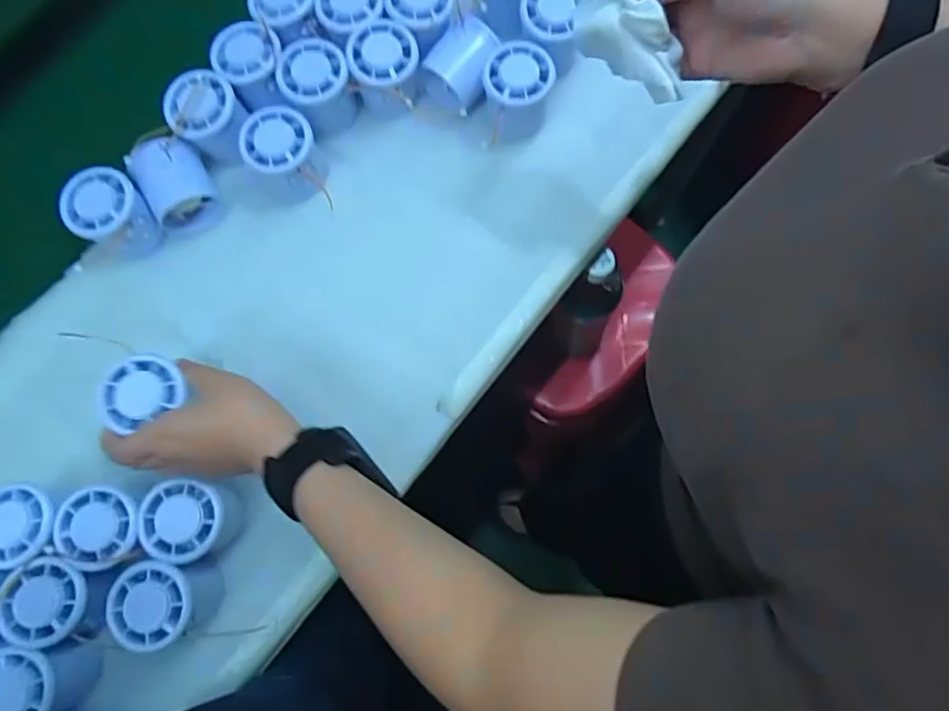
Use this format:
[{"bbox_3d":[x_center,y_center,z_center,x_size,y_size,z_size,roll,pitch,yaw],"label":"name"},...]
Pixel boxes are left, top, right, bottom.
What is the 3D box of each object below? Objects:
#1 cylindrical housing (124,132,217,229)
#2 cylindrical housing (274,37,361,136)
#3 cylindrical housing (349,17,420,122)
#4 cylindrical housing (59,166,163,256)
[{"bbox_3d":[-0.242,-0.139,0.493,0.059,0.056,0.057,-27,79,-4],"label":"cylindrical housing"},{"bbox_3d":[-0.130,-0.222,0.502,0.053,0.049,0.056,0,78,2],"label":"cylindrical housing"},{"bbox_3d":[-0.073,-0.235,0.505,0.057,0.056,0.059,6,78,3],"label":"cylindrical housing"},{"bbox_3d":[-0.287,-0.111,0.487,0.056,0.056,0.055,0,78,2],"label":"cylindrical housing"}]

